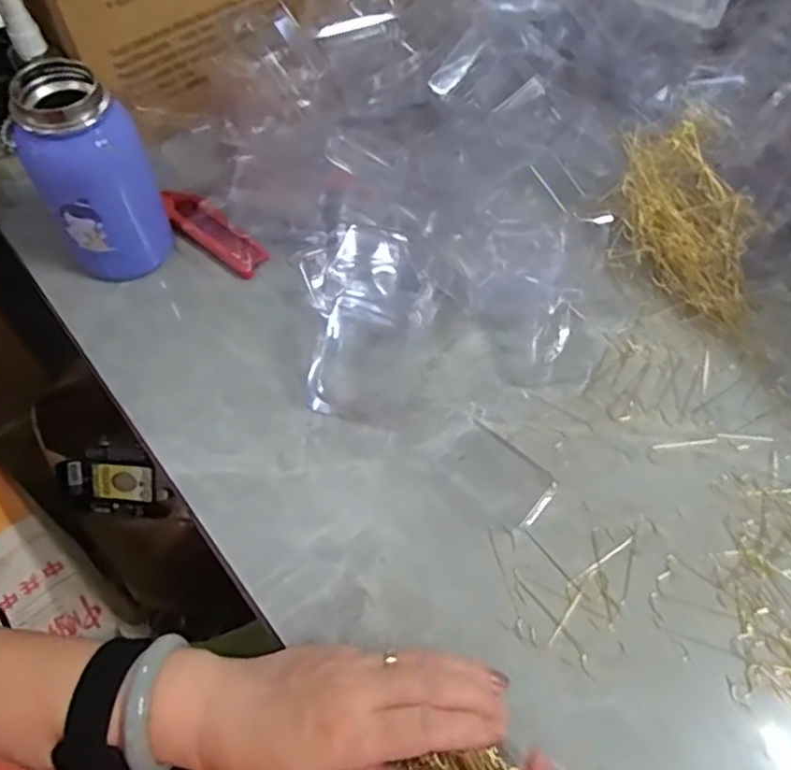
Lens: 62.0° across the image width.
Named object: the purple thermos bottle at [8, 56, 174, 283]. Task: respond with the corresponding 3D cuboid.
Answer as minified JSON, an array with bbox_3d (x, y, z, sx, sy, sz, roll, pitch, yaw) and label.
[{"bbox_3d":[-0.207,-0.138,0.461,0.073,0.145,0.060,-19,62,-13],"label":"purple thermos bottle"}]

